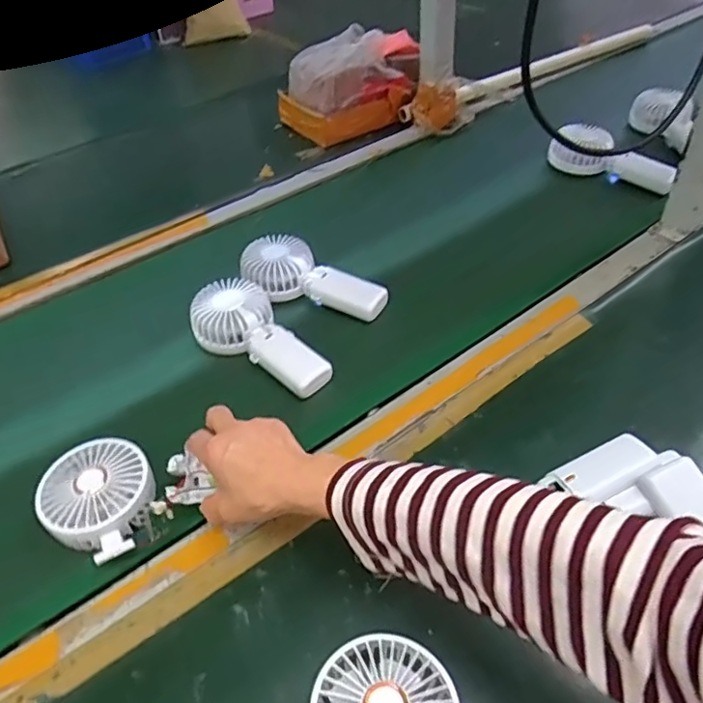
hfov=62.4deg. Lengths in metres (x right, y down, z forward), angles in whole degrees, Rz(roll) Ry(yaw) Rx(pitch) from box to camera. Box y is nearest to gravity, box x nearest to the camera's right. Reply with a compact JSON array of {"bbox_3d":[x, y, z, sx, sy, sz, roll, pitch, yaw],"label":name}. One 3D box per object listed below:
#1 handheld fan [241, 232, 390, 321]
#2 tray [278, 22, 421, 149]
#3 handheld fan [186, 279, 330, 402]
[{"bbox_3d":[-0.049,-0.078,0.670,0.169,0.050,0.077,28,51,31],"label":"handheld fan"},{"bbox_3d":[0.000,-0.456,0.994,0.210,0.127,0.154,-22,45,-18],"label":"tray"},{"bbox_3d":[-0.101,-0.009,0.608,0.083,0.051,0.176,-28,47,-24],"label":"handheld fan"}]

